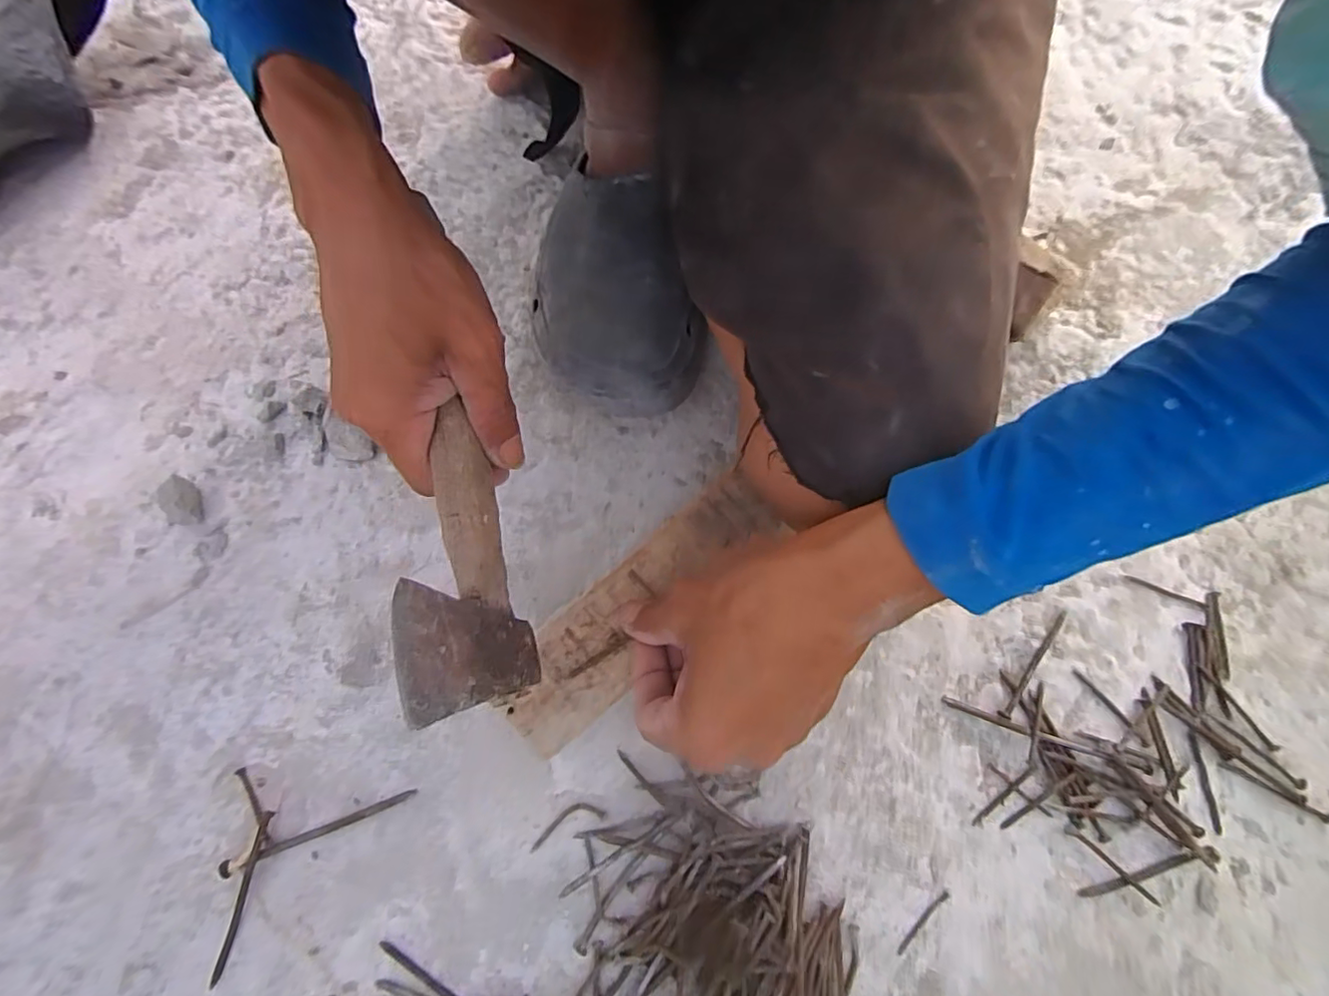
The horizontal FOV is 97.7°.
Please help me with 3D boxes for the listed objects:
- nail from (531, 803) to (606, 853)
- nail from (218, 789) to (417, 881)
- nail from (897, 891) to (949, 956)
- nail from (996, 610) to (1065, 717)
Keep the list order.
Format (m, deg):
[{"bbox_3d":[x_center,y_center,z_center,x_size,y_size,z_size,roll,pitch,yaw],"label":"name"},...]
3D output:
[{"bbox_3d":[-0.052,0.171,0.306,0.041,0.004,0.012,-21,70,-7],"label":"nail"},{"bbox_3d":[-0.180,0.174,0.303,0.099,0.006,0.007,-21,70,-7],"label":"nail"},{"bbox_3d":[0.128,0.211,0.288,0.038,0.004,0.004,-39,73,-13],"label":"nail"},{"bbox_3d":[0.212,0.095,0.331,0.005,0.004,0.074,39,74,14],"label":"nail"}]

